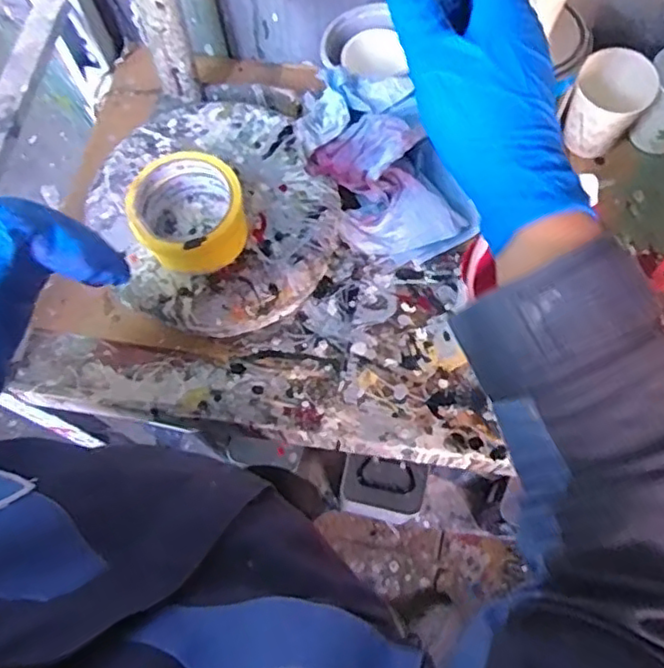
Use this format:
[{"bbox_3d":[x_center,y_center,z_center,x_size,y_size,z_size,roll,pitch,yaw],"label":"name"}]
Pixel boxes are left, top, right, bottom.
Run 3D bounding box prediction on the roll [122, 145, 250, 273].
[{"bbox_3d":[-0.121,-0.101,0.529,0.090,0.053,0.093,-1,69,2],"label":"roll"}]

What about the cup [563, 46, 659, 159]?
[{"bbox_3d":[0.261,-0.217,0.605,0.069,0.081,0.060,25,72,11],"label":"cup"}]

